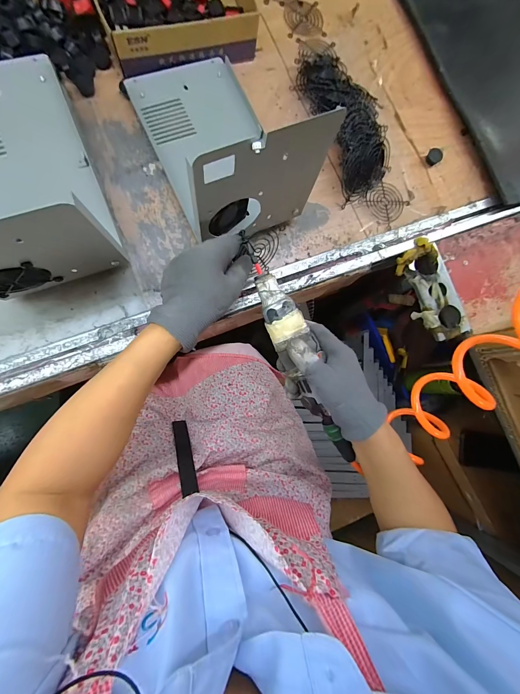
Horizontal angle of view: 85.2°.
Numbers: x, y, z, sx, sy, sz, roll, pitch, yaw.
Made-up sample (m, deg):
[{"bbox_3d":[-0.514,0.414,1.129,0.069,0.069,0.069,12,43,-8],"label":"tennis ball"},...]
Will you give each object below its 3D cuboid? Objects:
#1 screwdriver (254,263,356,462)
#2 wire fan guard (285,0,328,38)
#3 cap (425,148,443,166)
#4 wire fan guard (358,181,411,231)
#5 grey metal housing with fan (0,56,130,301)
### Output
[{"bbox_3d":[0.052,0.032,0.316,0.045,0.047,0.251,-25,102,-8],"label":"screwdriver"},{"bbox_3d":[0.073,-0.544,0.471,0.065,0.007,0.063,-11,85,-9],"label":"wire fan guard"},{"bbox_3d":[0.283,-0.309,0.460,0.024,0.012,0.022,1,83,-8],"label":"cap"},{"bbox_3d":[0.196,-0.226,0.443,0.062,0.007,0.063,40,80,-2],"label":"wire fan guard"},{"bbox_3d":[-0.276,-0.205,0.296,0.160,0.164,0.294,-21,87,-10],"label":"grey metal housing with fan"}]

